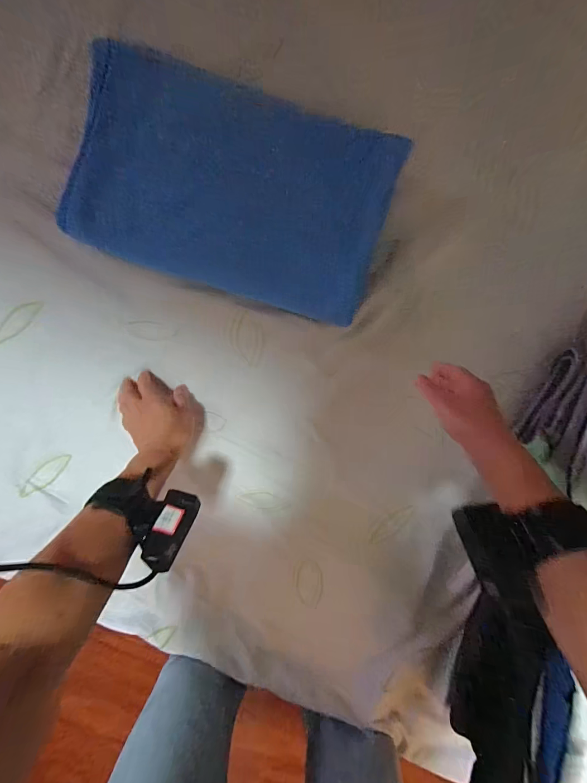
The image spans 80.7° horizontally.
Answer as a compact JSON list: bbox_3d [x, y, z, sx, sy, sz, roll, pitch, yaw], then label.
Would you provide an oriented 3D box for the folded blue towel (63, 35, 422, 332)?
[{"bbox_3d":[-0.070,-0.236,0.419,0.361,0.027,0.219,17,106,-6],"label":"folded blue towel"}]

